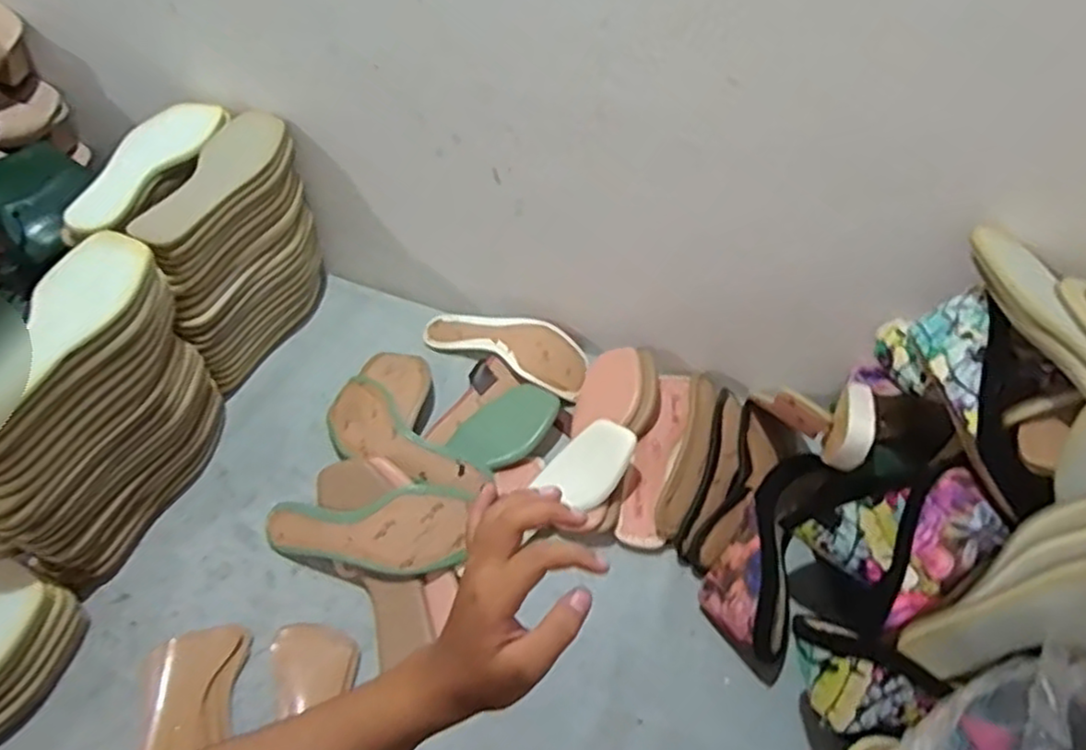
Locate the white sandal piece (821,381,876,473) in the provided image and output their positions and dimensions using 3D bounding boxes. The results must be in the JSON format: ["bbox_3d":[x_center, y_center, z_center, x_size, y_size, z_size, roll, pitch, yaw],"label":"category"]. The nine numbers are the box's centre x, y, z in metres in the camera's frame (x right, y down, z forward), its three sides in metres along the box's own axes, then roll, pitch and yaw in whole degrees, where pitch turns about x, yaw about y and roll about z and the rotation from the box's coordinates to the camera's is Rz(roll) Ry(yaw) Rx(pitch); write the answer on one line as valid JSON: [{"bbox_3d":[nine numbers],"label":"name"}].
[{"bbox_3d":[0.283,0.047,0.655,0.027,0.054,0.078,14,50,7],"label":"white sandal piece"}]

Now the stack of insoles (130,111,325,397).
[{"bbox_3d":[-0.372,-0.139,0.851,0.096,0.231,0.249,18,51,11],"label":"stack of insoles"}]

